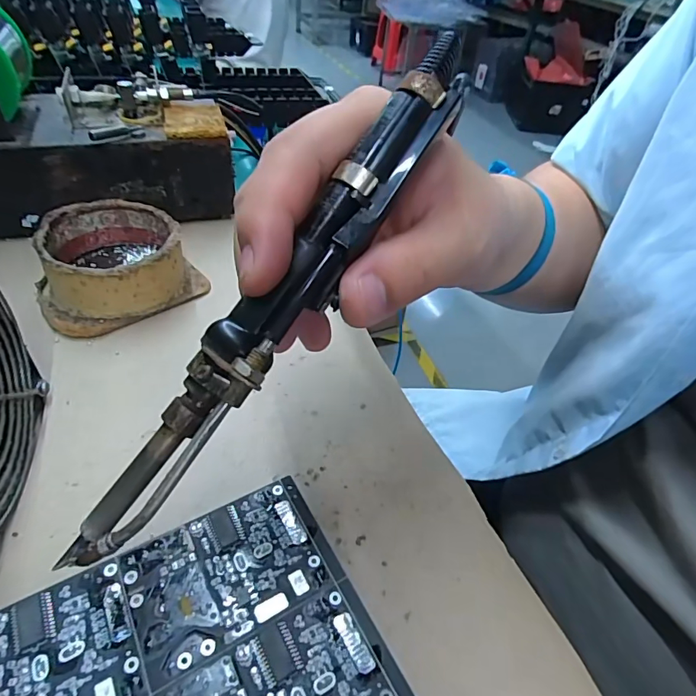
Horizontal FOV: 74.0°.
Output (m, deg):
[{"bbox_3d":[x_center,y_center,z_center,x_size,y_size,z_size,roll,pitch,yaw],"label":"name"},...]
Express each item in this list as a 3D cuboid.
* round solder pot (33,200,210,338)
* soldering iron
[{"bbox_3d":[-0.156,-0.059,0.304,0.096,0.040,0.088,-30,54,-33],"label":"round solder pot"},{"bbox_3d":[-0.021,-0.015,0.143,0.024,0.017,0.193,35,86,26],"label":"soldering iron"}]

